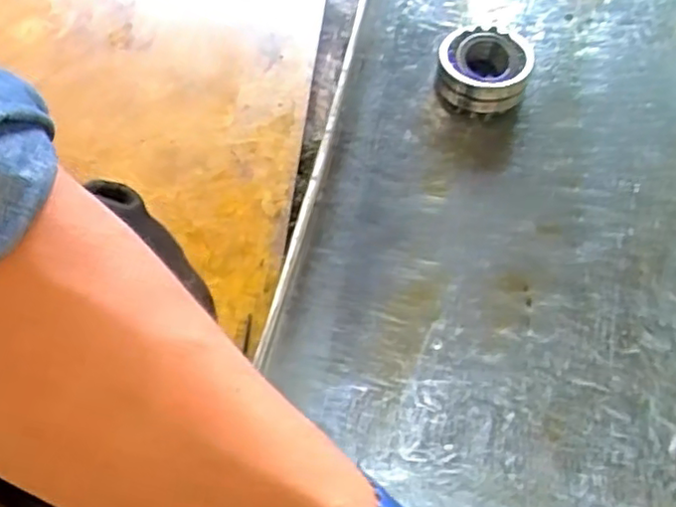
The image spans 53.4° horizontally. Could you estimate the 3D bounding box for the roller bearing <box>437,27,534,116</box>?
[{"bbox_3d":[0.186,-0.226,0.868,0.110,0.066,0.093,7,60,-3],"label":"roller bearing"}]

